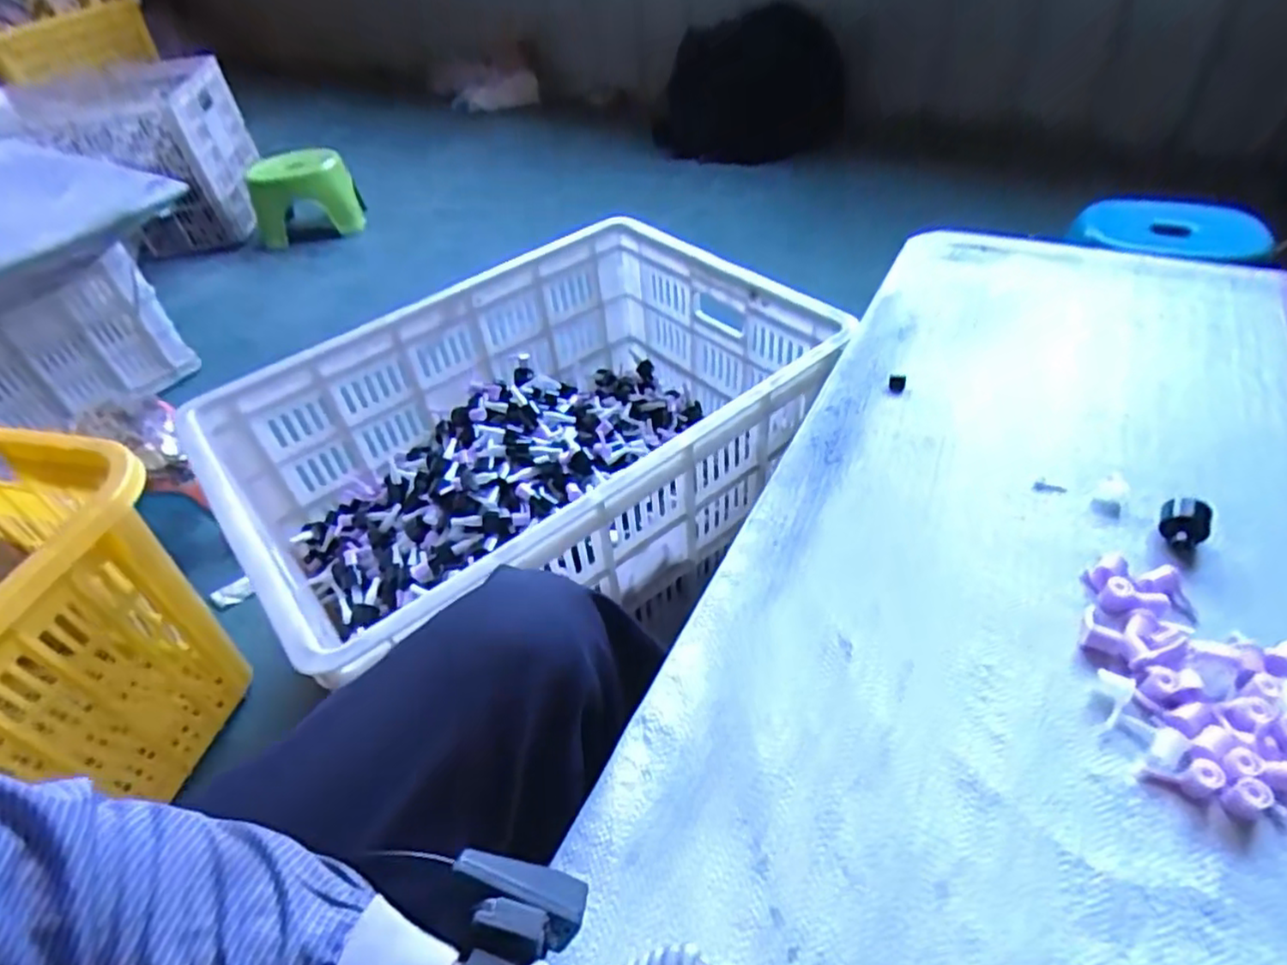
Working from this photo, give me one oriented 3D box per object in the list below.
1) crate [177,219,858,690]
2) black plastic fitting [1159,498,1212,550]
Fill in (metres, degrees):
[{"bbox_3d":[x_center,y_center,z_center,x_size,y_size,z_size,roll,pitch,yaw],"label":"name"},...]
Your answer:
[{"bbox_3d":[-0.137,-0.045,0.860,0.644,0.243,0.474,-34,51,-23],"label":"crate"},{"bbox_3d":[0.402,0.030,0.505,0.030,0.031,0.031,-36,52,-25],"label":"black plastic fitting"}]

